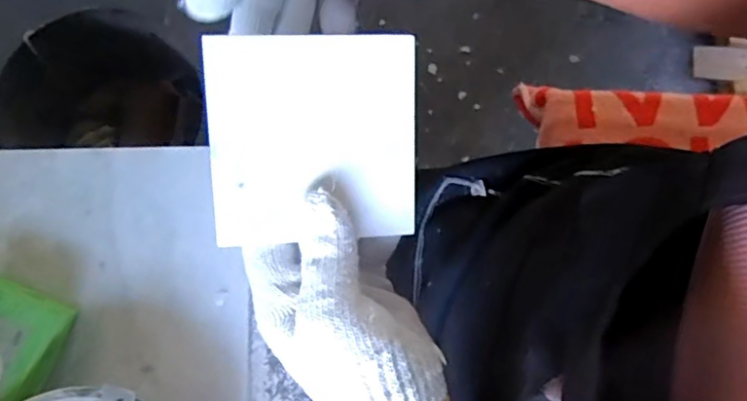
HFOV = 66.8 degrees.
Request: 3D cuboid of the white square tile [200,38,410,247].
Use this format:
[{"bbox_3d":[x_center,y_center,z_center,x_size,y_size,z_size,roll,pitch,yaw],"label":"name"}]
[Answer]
[{"bbox_3d":[-0.028,-0.028,0.277,0.099,0.004,0.098,-3,104,-11],"label":"white square tile"}]

